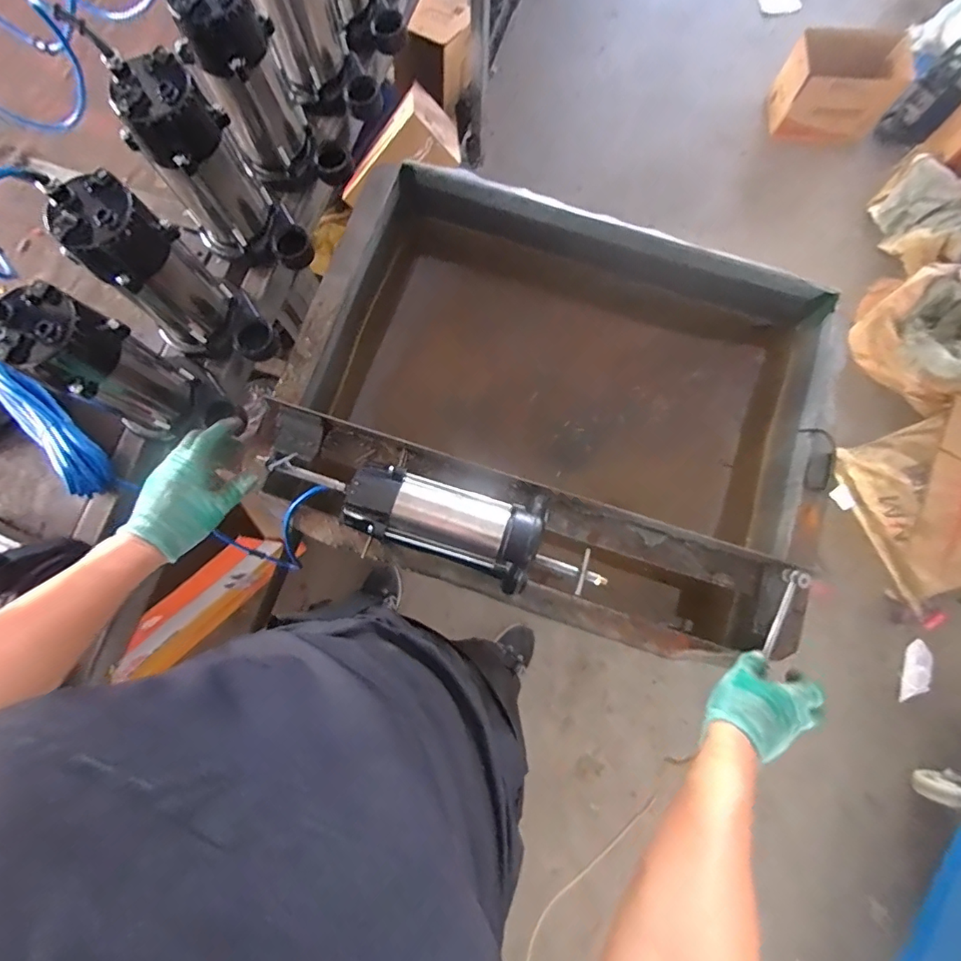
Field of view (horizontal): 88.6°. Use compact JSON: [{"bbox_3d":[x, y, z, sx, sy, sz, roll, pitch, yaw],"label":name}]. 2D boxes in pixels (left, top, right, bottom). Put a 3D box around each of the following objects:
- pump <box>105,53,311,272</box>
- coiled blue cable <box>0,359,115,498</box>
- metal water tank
[{"bbox_3d":[-0.324,-0.371,0.620,0.131,0.226,0.109,43,82,8],"label":"pump"},{"bbox_3d":[-0.614,-0.109,0.653,0.326,0.039,0.066,41,82,8],"label":"coiled blue cable"},{"bbox_3d":[0.118,-0.121,0.783,0.745,0.254,0.600,18,80,4],"label":"metal water tank"}]

